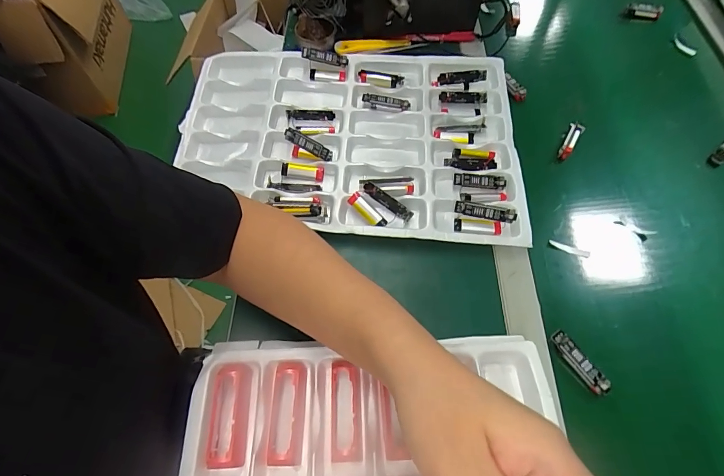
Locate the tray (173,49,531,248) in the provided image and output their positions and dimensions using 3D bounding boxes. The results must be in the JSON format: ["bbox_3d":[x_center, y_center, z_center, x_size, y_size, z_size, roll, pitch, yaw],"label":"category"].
[{"bbox_3d":[-0.021,-0.143,0.529,0.462,0.035,0.318,6,62,3],"label":"tray"}]

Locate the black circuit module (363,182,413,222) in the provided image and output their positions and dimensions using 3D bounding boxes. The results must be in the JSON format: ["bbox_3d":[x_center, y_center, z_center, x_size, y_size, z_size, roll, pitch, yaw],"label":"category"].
[{"bbox_3d":[0.031,-0.044,0.468,0.068,0.012,0.010,37,67,2],"label":"black circuit module"}]

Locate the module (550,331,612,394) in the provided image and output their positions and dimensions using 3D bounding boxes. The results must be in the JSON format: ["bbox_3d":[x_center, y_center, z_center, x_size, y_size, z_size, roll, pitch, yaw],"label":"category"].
[{"bbox_3d":[0.222,0.126,0.389,0.017,0.010,0.068,-30,66,-15],"label":"module"}]

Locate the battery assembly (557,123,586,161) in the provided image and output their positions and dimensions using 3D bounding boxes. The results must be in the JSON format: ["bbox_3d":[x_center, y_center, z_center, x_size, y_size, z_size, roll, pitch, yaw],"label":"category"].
[{"bbox_3d":[0.290,-0.135,0.534,0.019,0.017,0.061,30,66,15],"label":"battery assembly"}]

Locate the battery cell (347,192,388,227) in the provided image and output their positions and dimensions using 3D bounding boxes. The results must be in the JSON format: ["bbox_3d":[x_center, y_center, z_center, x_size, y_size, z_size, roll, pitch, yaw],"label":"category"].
[{"bbox_3d":[0.007,-0.034,0.458,0.053,0.016,0.014,41,69,19],"label":"battery cell"}]

